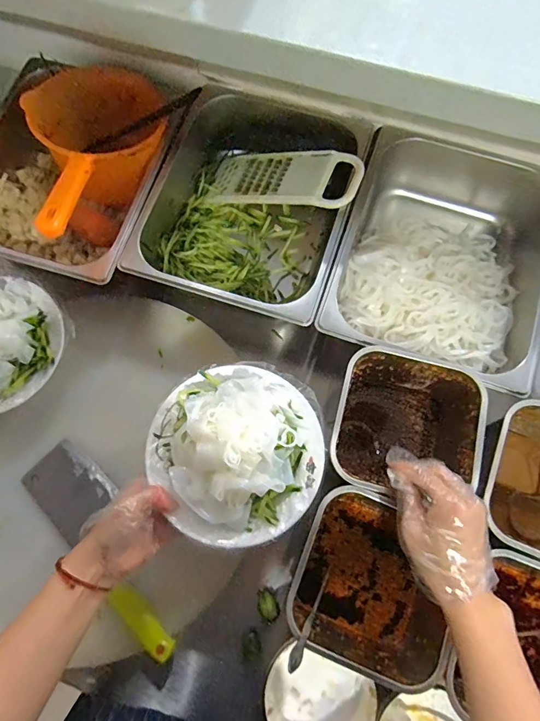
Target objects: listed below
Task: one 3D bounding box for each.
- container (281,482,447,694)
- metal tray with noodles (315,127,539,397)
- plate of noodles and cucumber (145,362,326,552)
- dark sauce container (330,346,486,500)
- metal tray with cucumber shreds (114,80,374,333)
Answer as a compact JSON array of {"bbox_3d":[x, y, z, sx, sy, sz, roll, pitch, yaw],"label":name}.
[{"bbox_3d":[0.107,0.232,0.457,0.153,0.093,0.149,21,74,7],"label":"container"},{"bbox_3d":[0.232,-0.137,0.582,0.262,0.104,0.338,19,74,7],"label":"metal tray with noodles"},{"bbox_3d":[-0.035,0.090,0.439,0.179,0.069,0.185,0,73,1],"label":"plate of noodles and cucumber"},{"bbox_3d":[0.154,0.083,0.507,0.168,0.110,0.160,14,74,5],"label":"dark sauce container"},{"bbox_3d":[-0.022,-0.218,0.612,0.267,0.098,0.325,18,74,6],"label":"metal tray with cucumber shreds"}]

